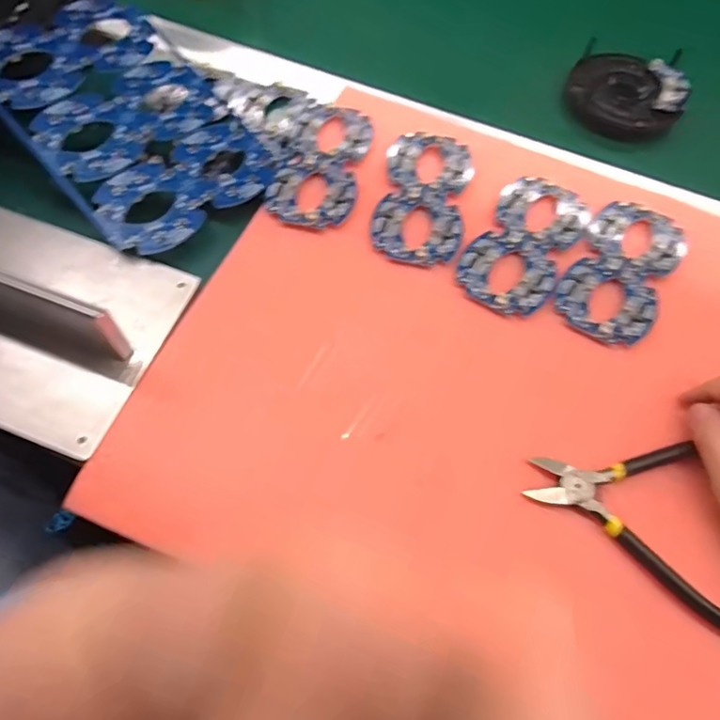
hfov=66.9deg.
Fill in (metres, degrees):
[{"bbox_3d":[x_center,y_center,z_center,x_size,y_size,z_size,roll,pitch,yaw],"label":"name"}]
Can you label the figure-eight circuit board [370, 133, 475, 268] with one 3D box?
[{"bbox_3d":[0.049,-0.126,0.413,0.065,0.005,0.126,12,63,2],"label":"figure-eight circuit board"}]

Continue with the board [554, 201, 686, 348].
[{"bbox_3d":[0.189,-0.067,0.391,0.065,0.005,0.125,30,65,11],"label":"board"}]

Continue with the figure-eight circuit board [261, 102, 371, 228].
[{"bbox_3d":[-0.029,-0.156,0.426,0.064,0.006,0.129,13,63,4],"label":"figure-eight circuit board"}]

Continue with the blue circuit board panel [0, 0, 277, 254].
[{"bbox_3d":[-0.171,-0.182,0.414,0.147,0.016,0.205,-40,86,-23],"label":"blue circuit board panel"}]

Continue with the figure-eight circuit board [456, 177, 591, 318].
[{"bbox_3d":[0.122,-0.087,0.399,0.065,0.008,0.125,30,65,11],"label":"figure-eight circuit board"}]

